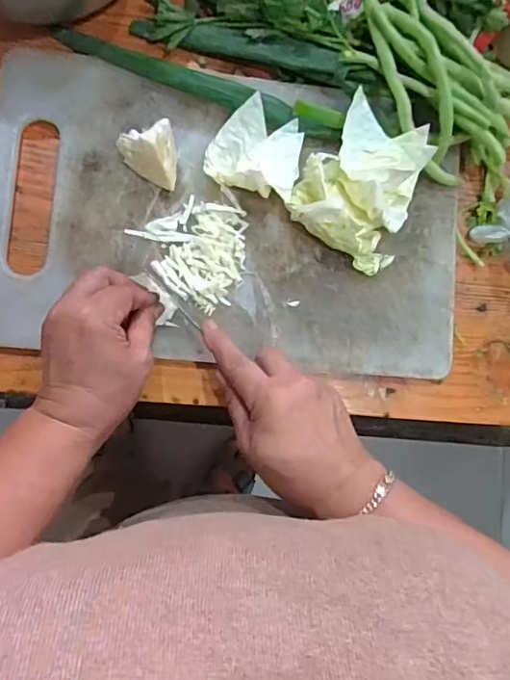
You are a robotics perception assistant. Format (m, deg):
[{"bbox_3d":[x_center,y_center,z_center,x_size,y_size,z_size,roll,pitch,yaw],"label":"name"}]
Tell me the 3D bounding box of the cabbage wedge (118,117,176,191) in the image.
[{"bbox_3d":[-0.079,-0.145,0.429,0.043,0.039,0.052,-27,89,-7],"label":"cabbage wedge"}]

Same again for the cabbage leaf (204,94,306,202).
[{"bbox_3d":[0.001,-0.156,0.440,0.074,0.034,0.070,15,84,-5],"label":"cabbage leaf"}]

